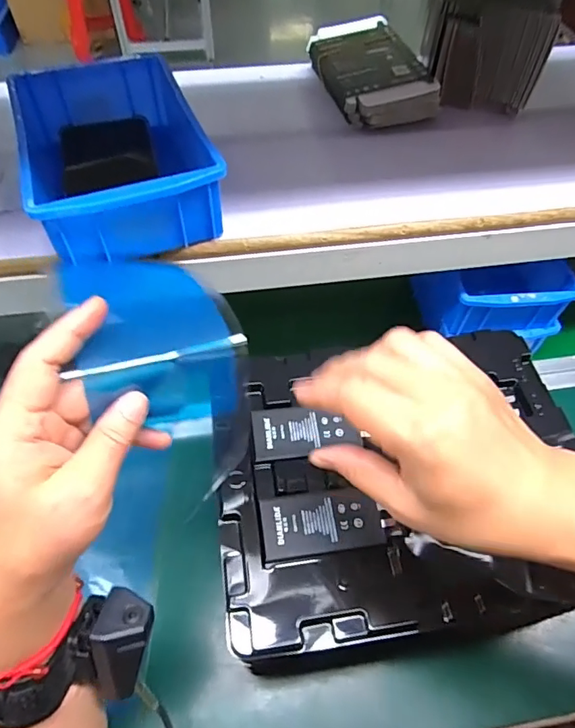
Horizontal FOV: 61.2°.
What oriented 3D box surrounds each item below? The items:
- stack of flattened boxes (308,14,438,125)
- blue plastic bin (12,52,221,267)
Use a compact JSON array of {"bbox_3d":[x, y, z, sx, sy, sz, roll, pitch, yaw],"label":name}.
[{"bbox_3d":[0.081,-0.304,0.503,0.091,0.034,0.167,-11,54,-9],"label":"stack of flattened boxes"},{"bbox_3d":[-0.140,-0.162,0.395,0.127,0.074,0.188,-19,56,-14],"label":"blue plastic bin"}]

